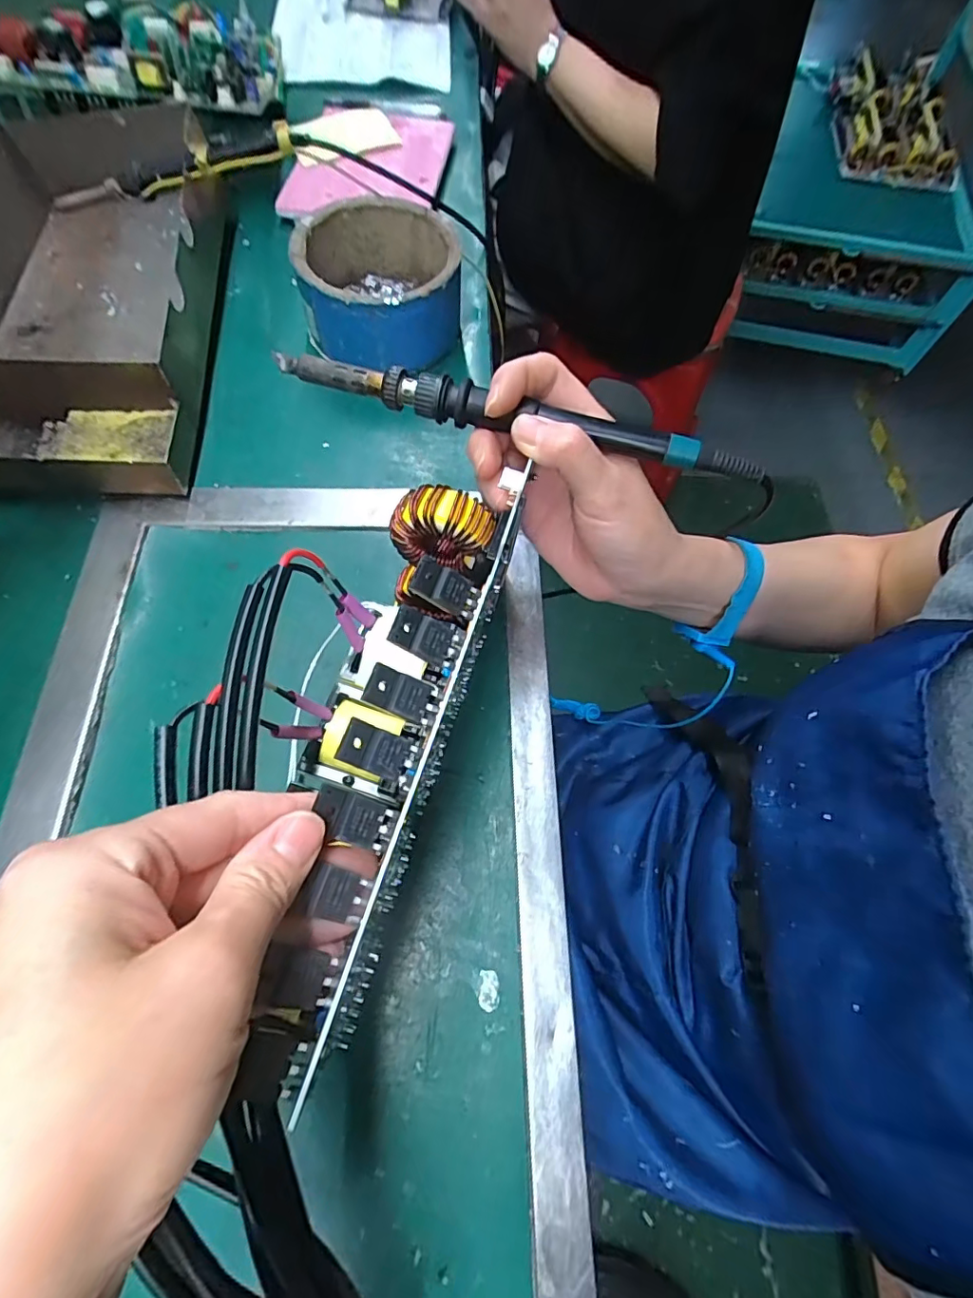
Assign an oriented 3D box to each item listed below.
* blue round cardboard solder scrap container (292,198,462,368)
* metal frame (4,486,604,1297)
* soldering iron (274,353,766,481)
[{"bbox_3d":[-0.082,-0.279,0.409,0.113,0.061,0.119,1,67,-1],"label":"blue round cardboard solder scrap container"},{"bbox_3d":[-0.101,0.098,0.284,0.295,0.011,0.454,-1,67,-3],"label":"metal frame"},{"bbox_3d":[0.012,-0.111,0.250,0.232,0.015,0.015,14,67,4],"label":"soldering iron"}]

